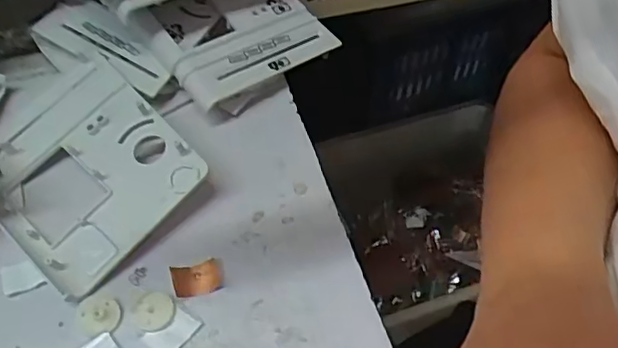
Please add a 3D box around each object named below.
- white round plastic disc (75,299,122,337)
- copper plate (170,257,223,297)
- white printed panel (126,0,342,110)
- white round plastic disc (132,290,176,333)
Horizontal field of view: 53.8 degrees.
[{"bbox_3d":[-0.116,0.078,0.336,0.025,0.004,0.020,-2,52,-3],"label":"white round plastic disc"},{"bbox_3d":[-0.065,0.060,0.353,0.026,0.004,0.020,-13,53,-12],"label":"copper plate"},{"bbox_3d":[-0.051,-0.101,0.442,0.123,0.019,0.082,-29,75,-27],"label":"white printed panel"},{"bbox_3d":[-0.086,0.076,0.340,0.022,0.004,0.023,1,52,-1],"label":"white round plastic disc"}]

